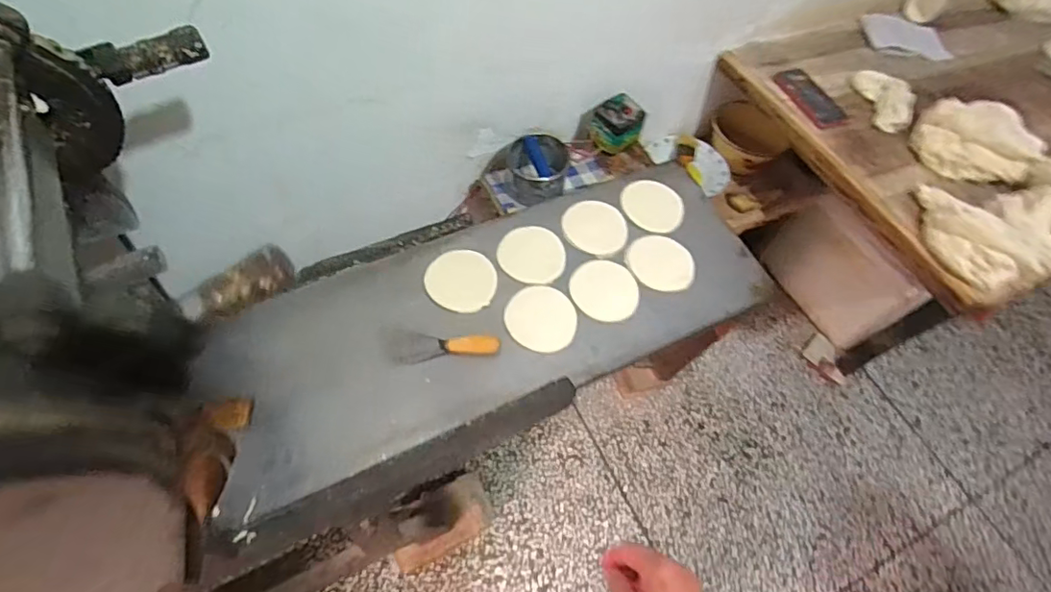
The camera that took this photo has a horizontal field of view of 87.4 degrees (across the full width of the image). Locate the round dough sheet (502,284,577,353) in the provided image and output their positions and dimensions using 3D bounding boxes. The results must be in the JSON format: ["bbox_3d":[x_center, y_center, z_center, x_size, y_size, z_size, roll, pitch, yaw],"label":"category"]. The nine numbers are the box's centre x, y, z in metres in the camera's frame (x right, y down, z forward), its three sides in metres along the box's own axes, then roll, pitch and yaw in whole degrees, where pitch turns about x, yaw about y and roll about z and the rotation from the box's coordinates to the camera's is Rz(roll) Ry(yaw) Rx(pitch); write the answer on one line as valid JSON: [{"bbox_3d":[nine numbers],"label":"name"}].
[{"bbox_3d":[0.026,0.037,0.918,0.117,0.004,0.114,3,66,-6],"label":"round dough sheet"}]

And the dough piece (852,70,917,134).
[{"bbox_3d":[0.748,-0.399,1.130,0.095,0.038,0.184,2,58,-6],"label":"dough piece"}]

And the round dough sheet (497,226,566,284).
[{"bbox_3d":[0.012,-0.074,0.962,0.115,0.011,0.105,4,58,-6],"label":"round dough sheet"}]

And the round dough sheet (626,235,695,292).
[{"bbox_3d":[0.242,-0.061,0.989,0.117,0.004,0.110,0,63,1],"label":"round dough sheet"}]

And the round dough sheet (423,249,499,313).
[{"bbox_3d":[-0.108,-0.028,0.930,0.116,0.007,0.119,5,60,-8],"label":"round dough sheet"}]

